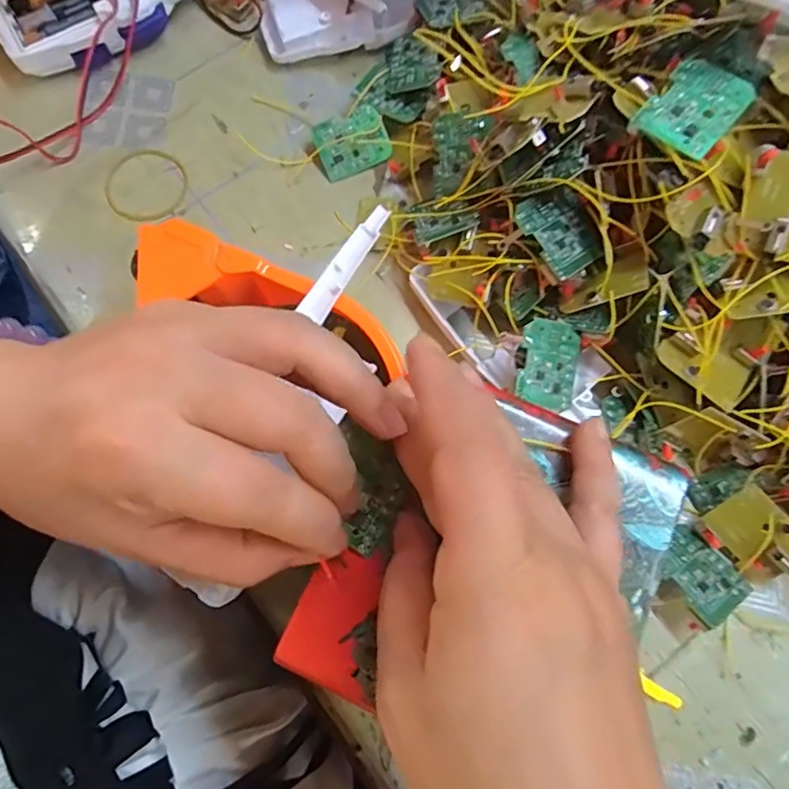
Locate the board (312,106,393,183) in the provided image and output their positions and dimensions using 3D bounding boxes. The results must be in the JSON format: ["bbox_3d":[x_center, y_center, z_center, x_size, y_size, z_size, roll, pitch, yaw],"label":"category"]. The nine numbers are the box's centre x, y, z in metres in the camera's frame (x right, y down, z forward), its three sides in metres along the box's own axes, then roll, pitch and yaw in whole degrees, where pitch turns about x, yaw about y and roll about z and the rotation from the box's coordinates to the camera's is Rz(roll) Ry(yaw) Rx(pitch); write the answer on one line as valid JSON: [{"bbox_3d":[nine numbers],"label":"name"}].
[{"bbox_3d":[-0.025,-0.151,0.325,0.042,0.005,0.033,-23,96,2],"label":"board"}]

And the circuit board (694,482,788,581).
[{"bbox_3d":[0.175,0.070,0.262,0.034,0.012,0.043,-45,73,20],"label":"circuit board"}]

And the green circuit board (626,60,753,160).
[{"bbox_3d":[0.127,-0.122,0.230,0.034,0.005,0.040,40,90,15],"label":"green circuit board"}]

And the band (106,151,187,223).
[{"bbox_3d":[-0.148,-0.125,0.326,0.046,0.005,0.051,-10,75,-2],"label":"band"}]

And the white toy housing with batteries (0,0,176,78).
[{"bbox_3d":[-0.171,-0.256,0.345,0.164,0.036,0.068,-38,78,-9],"label":"white toy housing with batteries"}]

